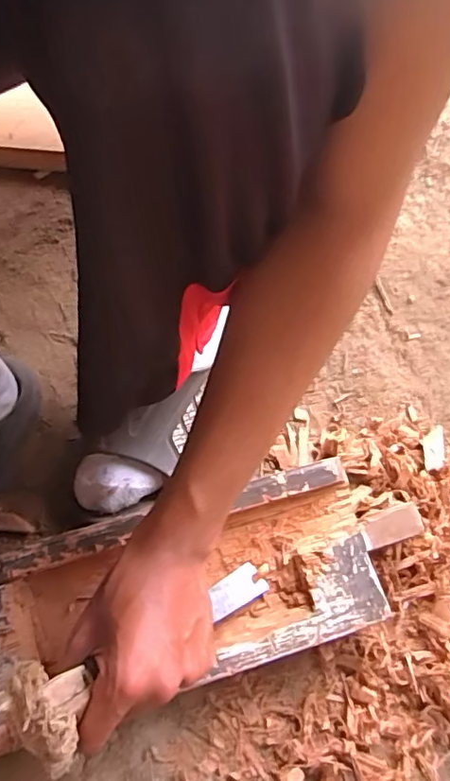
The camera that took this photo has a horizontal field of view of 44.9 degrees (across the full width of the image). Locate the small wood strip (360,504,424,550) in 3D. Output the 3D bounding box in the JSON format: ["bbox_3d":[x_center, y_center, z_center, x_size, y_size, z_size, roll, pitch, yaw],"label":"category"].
[{"bbox_3d":[0.139,0.113,0.452,0.053,0.009,0.025,-19,66,-11],"label":"small wood strip"}]

